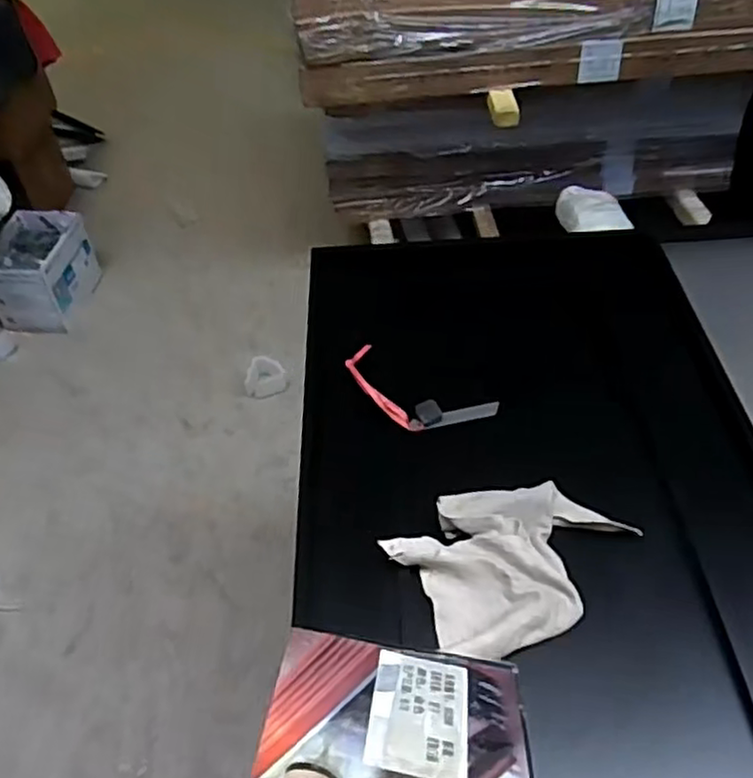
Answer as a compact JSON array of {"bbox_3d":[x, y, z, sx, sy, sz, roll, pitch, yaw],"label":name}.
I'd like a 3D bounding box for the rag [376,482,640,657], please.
[{"bbox_3d":[0.124,0.144,0.602,0.196,0.023,0.143,-24,51,-17],"label":"rag"}]

